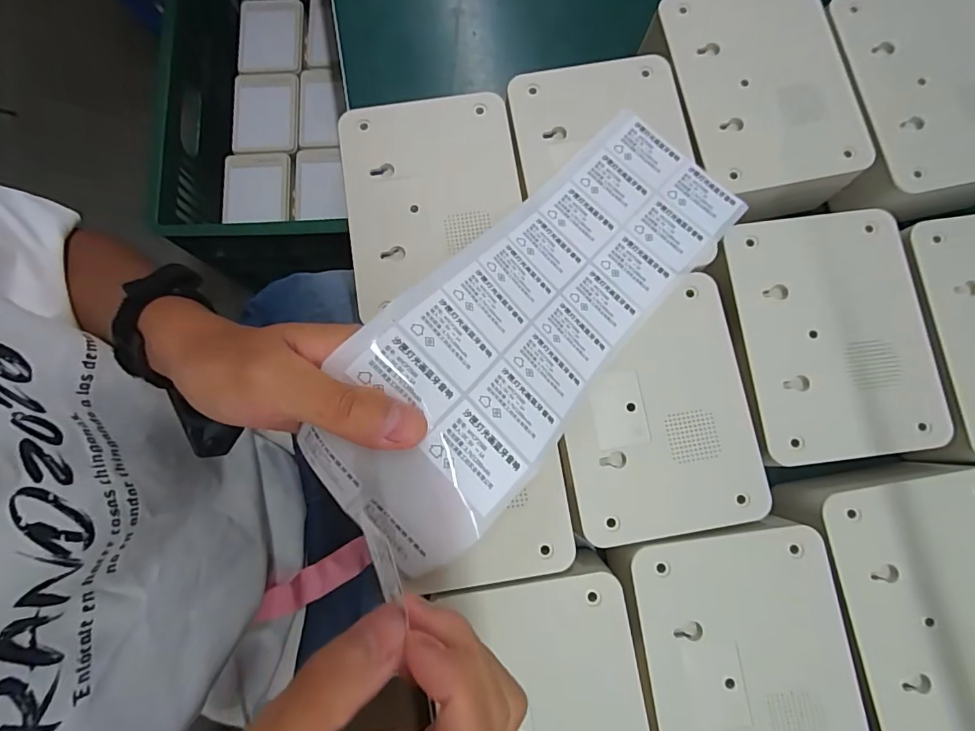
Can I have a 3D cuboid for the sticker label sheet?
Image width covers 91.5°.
[{"bbox_3d":[0.027,-0.026,0.246,0.092,0.056,0.268,39,66,9],"label":"sticker label sheet"}]

